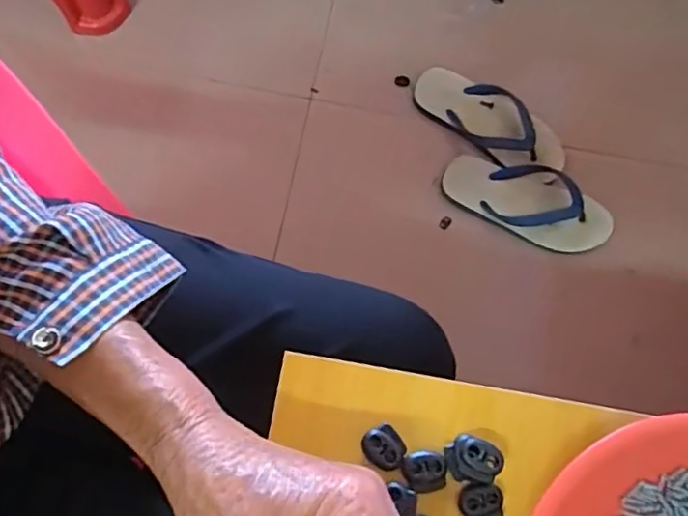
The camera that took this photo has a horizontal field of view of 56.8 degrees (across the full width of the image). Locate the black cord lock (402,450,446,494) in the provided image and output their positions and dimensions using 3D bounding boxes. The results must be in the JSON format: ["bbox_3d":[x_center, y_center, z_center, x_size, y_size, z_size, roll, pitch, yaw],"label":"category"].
[{"bbox_3d":[0.040,0.106,0.314,0.021,0.005,0.019,-3,73,-3],"label":"black cord lock"}]

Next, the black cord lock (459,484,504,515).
[{"bbox_3d":[0.068,0.121,0.310,0.021,0.006,0.019,-9,73,-5],"label":"black cord lock"}]

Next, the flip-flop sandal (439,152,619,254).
[{"bbox_3d":[0.255,-0.079,0.887,0.237,0.044,0.097,26,74,6],"label":"flip-flop sandal"}]

